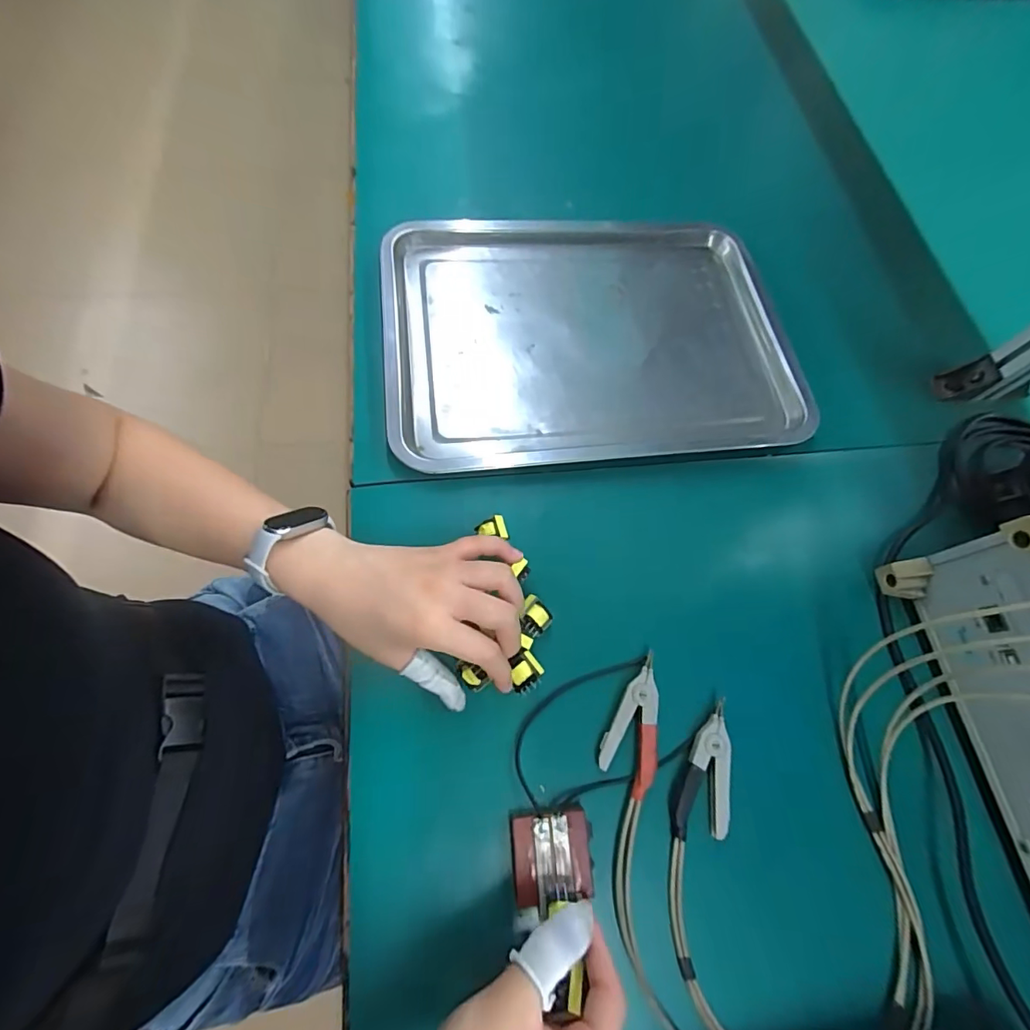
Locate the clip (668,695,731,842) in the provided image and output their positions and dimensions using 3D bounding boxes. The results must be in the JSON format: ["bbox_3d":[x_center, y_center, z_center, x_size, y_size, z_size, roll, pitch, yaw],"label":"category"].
[{"bbox_3d":[0.130,0.176,0.346,0.040,0.009,0.087,10,68,1],"label":"clip"}]

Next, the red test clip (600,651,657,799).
[{"bbox_3d":[0.089,0.147,0.354,0.038,0.009,0.091,23,69,6],"label":"red test clip"}]

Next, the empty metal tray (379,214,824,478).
[{"bbox_3d":[0.073,-0.173,0.480,0.382,0.034,0.278,-6,69,-5],"label":"empty metal tray"}]

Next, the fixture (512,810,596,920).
[{"bbox_3d":[0.025,0.217,0.318,0.050,0.018,0.050,-2,69,-4],"label":"fixture"}]

